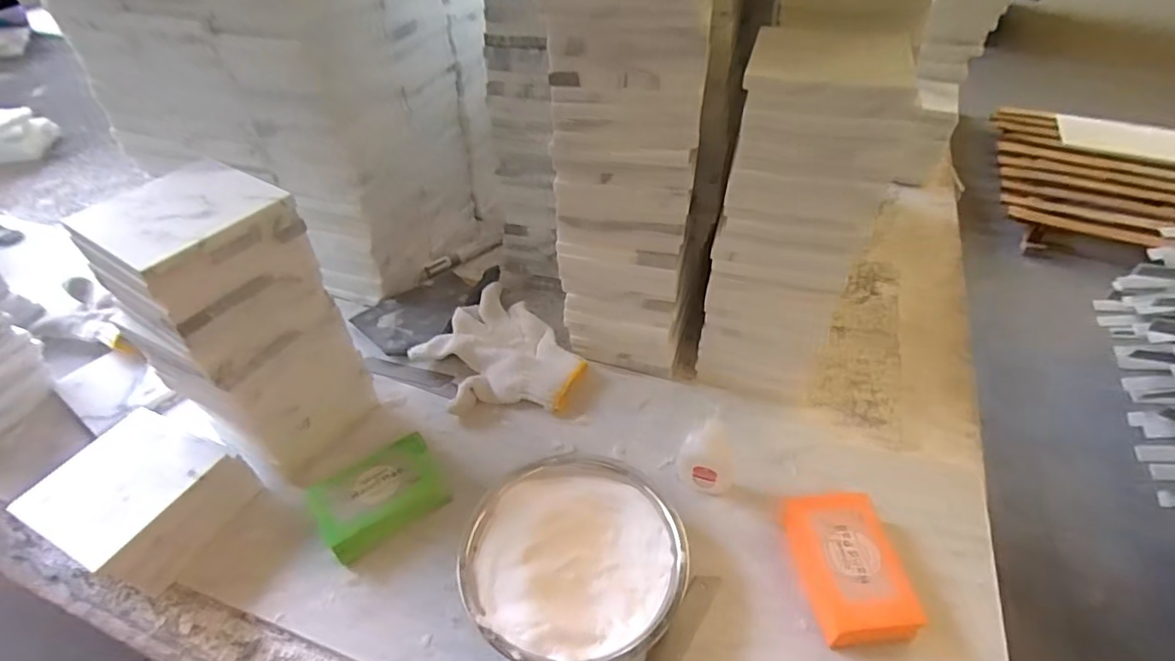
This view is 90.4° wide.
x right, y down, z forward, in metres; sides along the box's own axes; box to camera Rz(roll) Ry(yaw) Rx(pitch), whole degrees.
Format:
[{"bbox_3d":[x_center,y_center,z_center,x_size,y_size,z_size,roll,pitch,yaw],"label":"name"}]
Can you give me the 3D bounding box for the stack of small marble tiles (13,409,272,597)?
[{"bbox_3d":[-0.332,0.129,0.441,0.101,0.073,0.102,18,47,16],"label":"stack of small marble tiles"}]

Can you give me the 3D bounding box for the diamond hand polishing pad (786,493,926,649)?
[{"bbox_3d":[0.179,0.161,0.402,0.059,0.027,0.100,-2,45,-3],"label":"diamond hand polishing pad"}]

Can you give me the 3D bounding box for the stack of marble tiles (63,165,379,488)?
[{"bbox_3d":[-0.266,0.006,0.460,0.113,0.235,0.107,24,49,21],"label":"stack of marble tiles"}]

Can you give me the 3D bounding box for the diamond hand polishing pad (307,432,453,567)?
[{"bbox_3d":[-0.159,0.131,0.454,0.090,0.033,0.059,-26,51,-24],"label":"diamond hand polishing pad"}]

